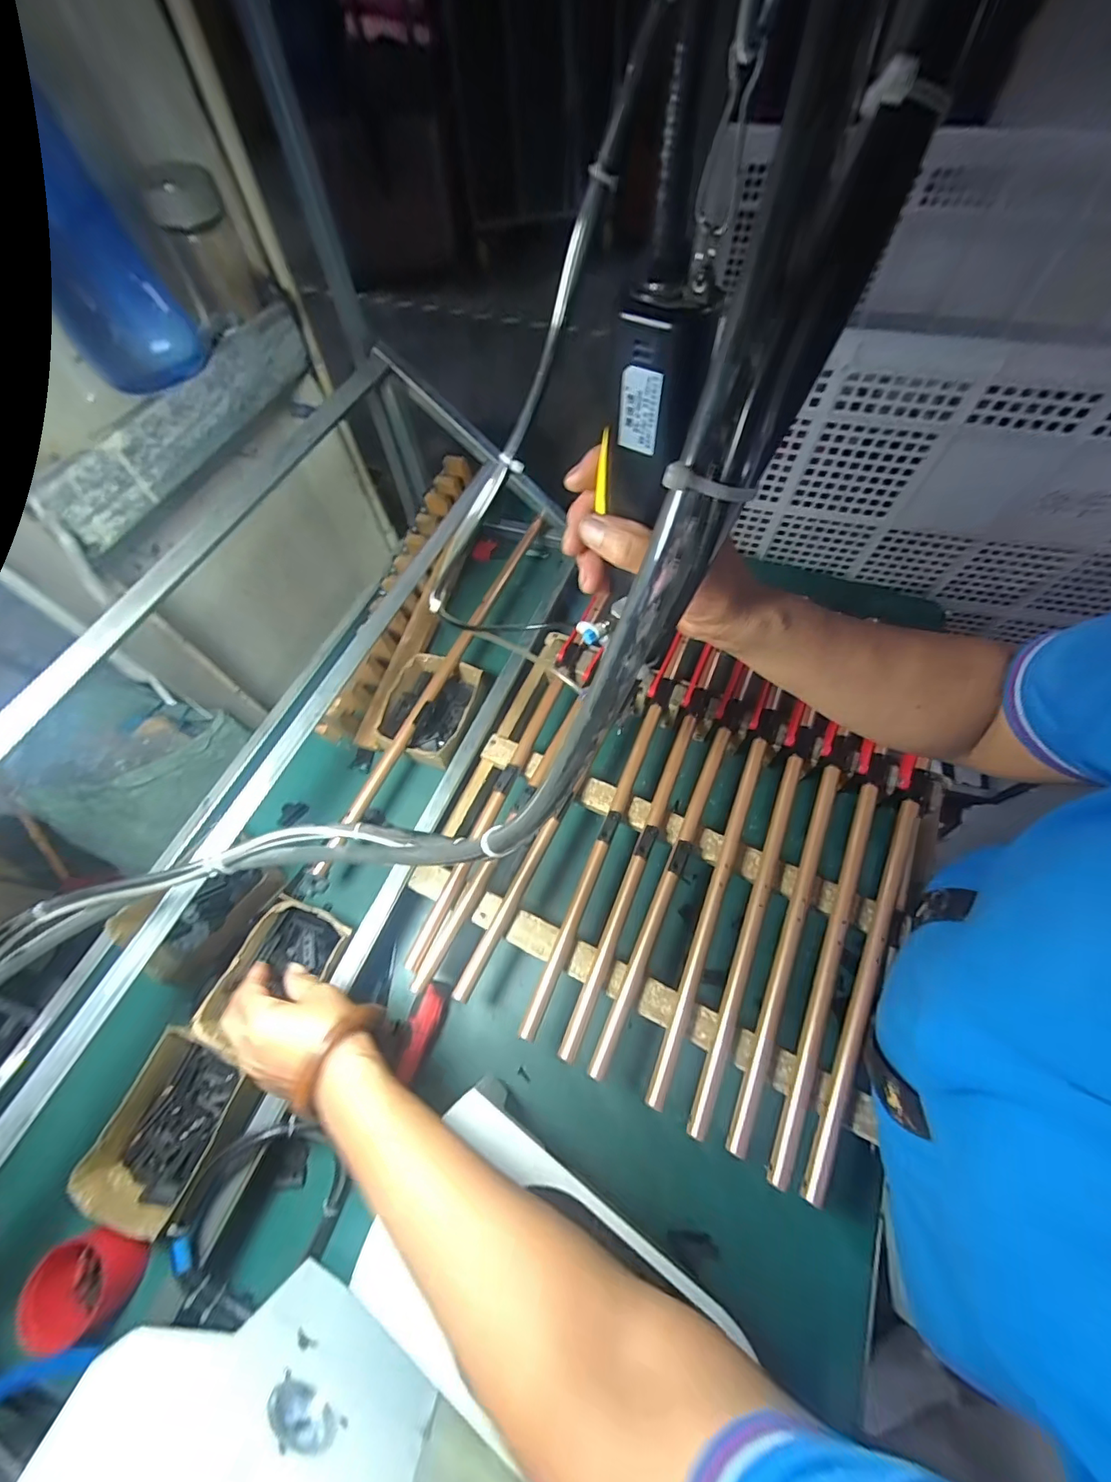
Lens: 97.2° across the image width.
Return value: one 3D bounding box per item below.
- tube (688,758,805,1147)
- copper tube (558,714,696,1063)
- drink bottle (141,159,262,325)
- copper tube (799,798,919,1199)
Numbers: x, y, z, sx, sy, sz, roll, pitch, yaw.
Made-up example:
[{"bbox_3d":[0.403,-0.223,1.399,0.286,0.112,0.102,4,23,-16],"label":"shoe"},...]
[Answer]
[{"bbox_3d":[0.195,0.177,0.480,0.020,0.019,0.368,21,66,12],"label":"tube"},{"bbox_3d":[0.087,0.123,0.507,0.017,0.020,0.379,21,66,12],"label":"copper tube"},{"bbox_3d":[-0.394,-0.549,0.557,0.080,0.129,0.064,-26,66,-11],"label":"drink bottle"},{"bbox_3d":[0.296,0.219,0.458,0.021,0.014,0.369,25,67,14],"label":"copper tube"}]

